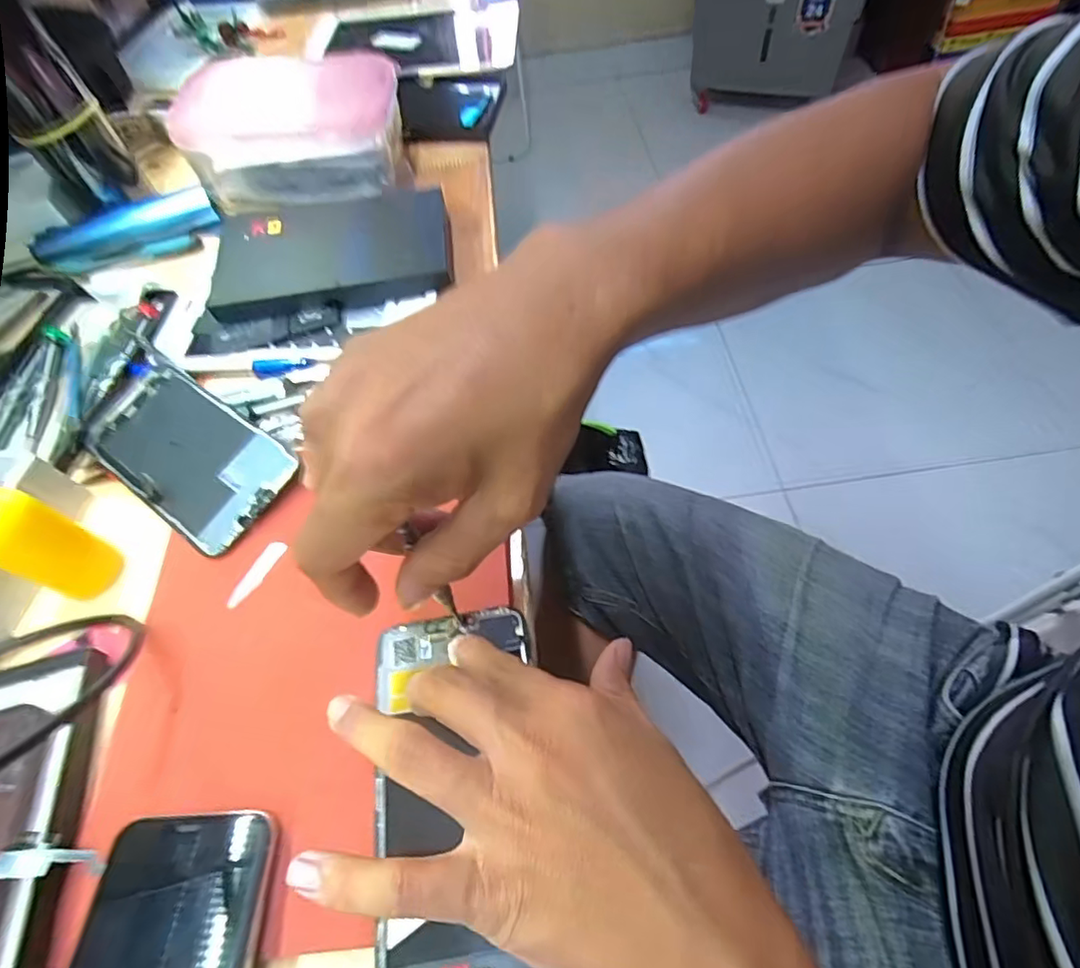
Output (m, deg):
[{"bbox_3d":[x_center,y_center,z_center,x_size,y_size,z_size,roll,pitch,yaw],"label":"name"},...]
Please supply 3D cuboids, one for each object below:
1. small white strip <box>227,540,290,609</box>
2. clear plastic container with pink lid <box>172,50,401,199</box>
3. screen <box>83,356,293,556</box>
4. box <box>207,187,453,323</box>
[{"bbox_3d":[-0.155,0.048,0.308,0.008,0.005,0.041,23,64,18],"label":"small white strip"},{"bbox_3d":[-0.204,-0.301,0.478,0.168,0.074,0.107,-5,58,3],"label":"clear plastic container with pink lid"},{"bbox_3d":[-0.222,-0.022,0.353,0.155,0.005,0.073,31,75,21],"label":"screen"},{"bbox_3d":[-0.159,-0.179,0.435,0.175,0.033,0.100,-9,58,0],"label":"box"}]

